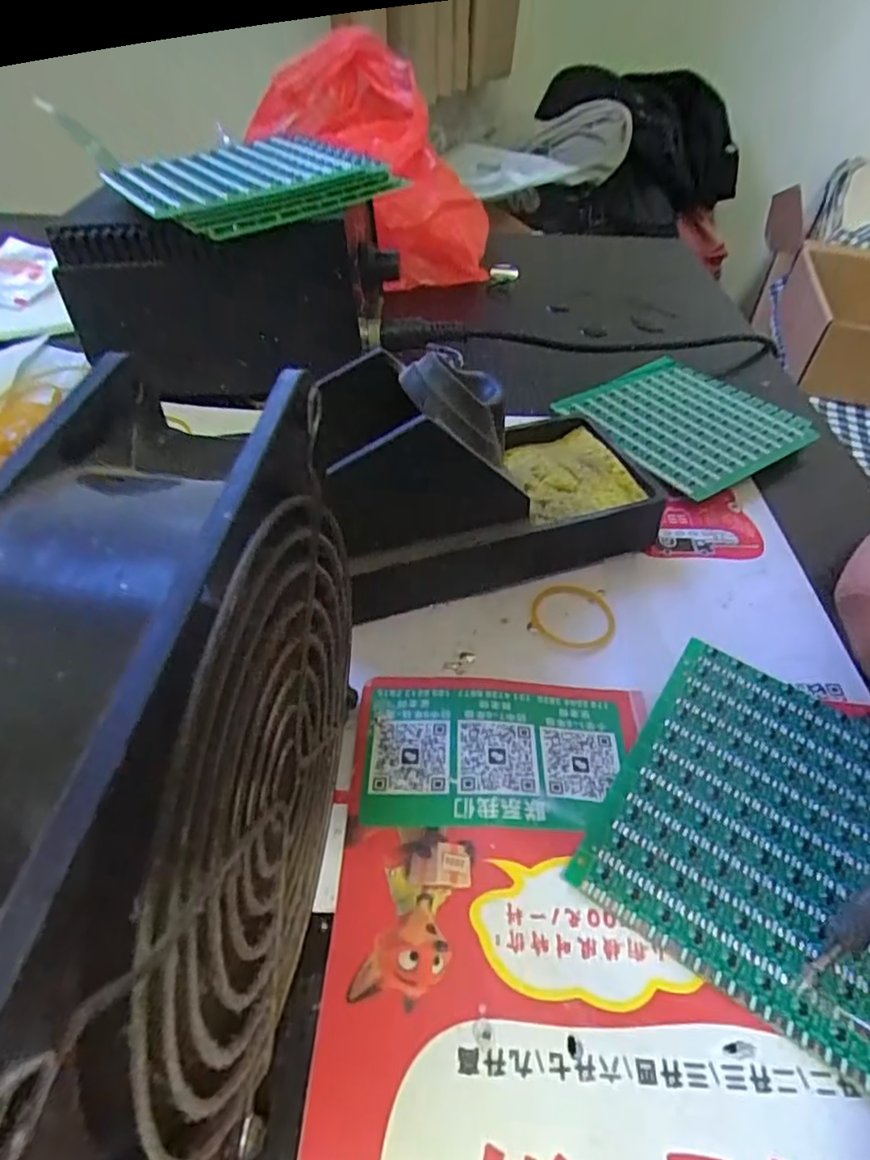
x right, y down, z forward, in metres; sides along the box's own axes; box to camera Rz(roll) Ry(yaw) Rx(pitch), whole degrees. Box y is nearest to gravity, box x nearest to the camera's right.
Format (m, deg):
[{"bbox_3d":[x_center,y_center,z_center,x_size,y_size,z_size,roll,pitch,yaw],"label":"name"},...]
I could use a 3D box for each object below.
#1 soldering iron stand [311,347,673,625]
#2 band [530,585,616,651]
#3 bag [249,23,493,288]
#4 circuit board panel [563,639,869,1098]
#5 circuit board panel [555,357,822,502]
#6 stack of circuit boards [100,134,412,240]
[{"bbox_3d":[0.016,-0.046,0.239,0.144,0.075,0.072,-15,49,-19],"label":"soldering iron stand"},{"bbox_3d":[0.053,0.013,0.236,0.031,0.004,0.031,3,46,-3],"label":"band"},{"bbox_3d":[-0.047,-0.340,0.498,0.104,0.105,0.265,-22,51,-22],"label":"bag"},{"bbox_3d":[0.101,0.072,0.177,0.093,0.005,0.099,29,50,22],"label":"circuit board panel"},{"bbox_3d":[0.130,-0.084,0.323,0.102,0.004,0.098,-27,53,-27],"label":"circuit board panel"},{"bbox_3d":[-0.086,-0.191,0.293,0.114,0.015,0.100,-24,52,-24],"label":"stack of circuit boards"}]

